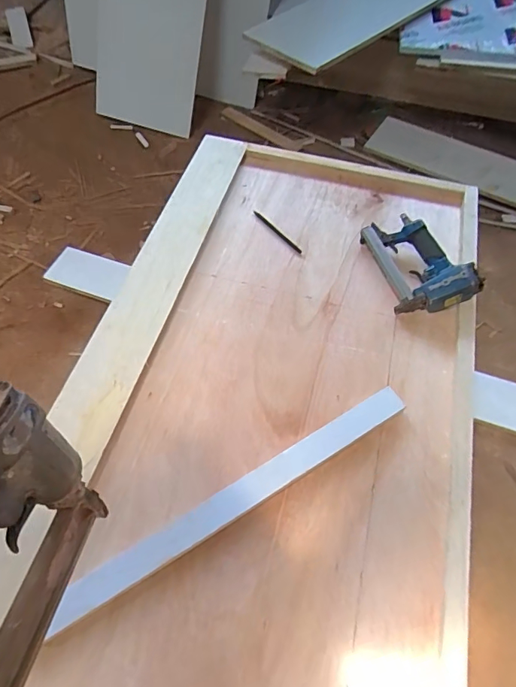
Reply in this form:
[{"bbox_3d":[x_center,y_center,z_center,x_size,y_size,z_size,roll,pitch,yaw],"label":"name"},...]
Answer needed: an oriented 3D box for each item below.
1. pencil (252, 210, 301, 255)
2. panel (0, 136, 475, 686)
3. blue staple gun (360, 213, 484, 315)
[{"bbox_3d":[0.037,-0.212,0.848,0.011,0.007,0.135,-34,63,-19],"label":"pencil"},{"bbox_3d":[0.035,0.028,0.696,0.573,0.037,0.972,12,58,9],"label":"panel"},{"bbox_3d":[0.274,-0.146,0.777,0.125,0.060,0.194,-13,58,-7],"label":"blue staple gun"}]

